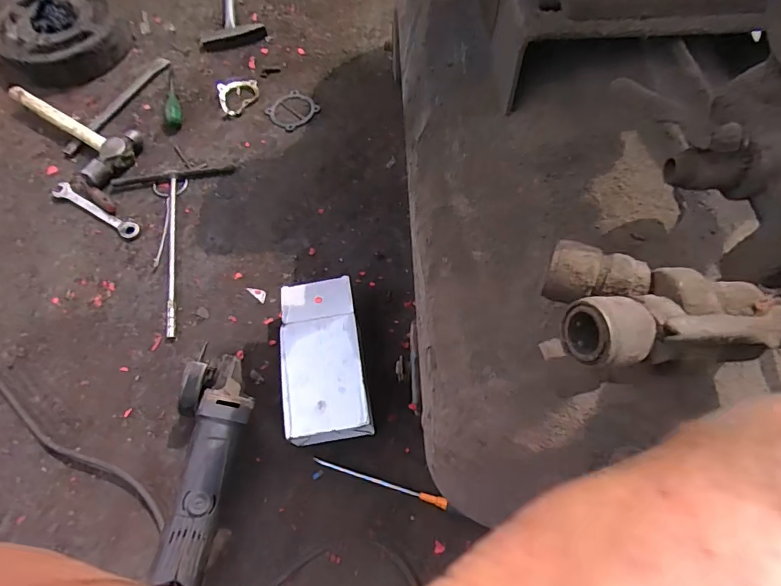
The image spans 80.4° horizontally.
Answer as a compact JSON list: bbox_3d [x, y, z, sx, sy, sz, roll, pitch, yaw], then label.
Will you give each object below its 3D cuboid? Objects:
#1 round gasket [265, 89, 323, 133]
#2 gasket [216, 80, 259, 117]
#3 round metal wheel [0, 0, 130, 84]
[{"bbox_3d":[-0.188,-0.350,0.884,0.080,0.004,0.091,40,69,19],"label":"round gasket"},{"bbox_3d":[-0.298,-0.385,0.911,0.079,0.008,0.097,-14,63,-7],"label":"gasket"},{"bbox_3d":[-0.692,-0.548,0.969,0.276,0.067,0.236,41,70,19],"label":"round metal wheel"}]

